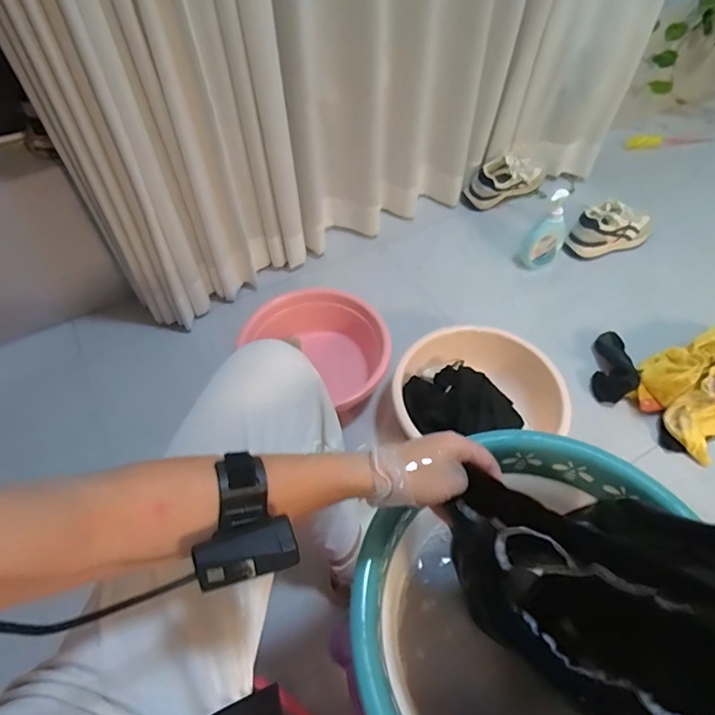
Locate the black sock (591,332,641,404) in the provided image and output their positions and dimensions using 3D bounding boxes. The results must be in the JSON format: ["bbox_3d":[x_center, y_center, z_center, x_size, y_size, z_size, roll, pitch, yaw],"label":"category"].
[{"bbox_3d":[0.563,0.022,1.037,0.080,0.049,0.166,15,55,11],"label":"black sock"}]

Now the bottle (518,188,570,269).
[{"bbox_3d":[0.485,-0.330,1.197,0.085,0.235,0.098,24,57,17],"label":"bottle"}]

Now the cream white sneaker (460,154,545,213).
[{"bbox_3d":[0.439,-0.518,1.407,0.257,0.140,0.092,-29,59,-20],"label":"cream white sneaker"}]

